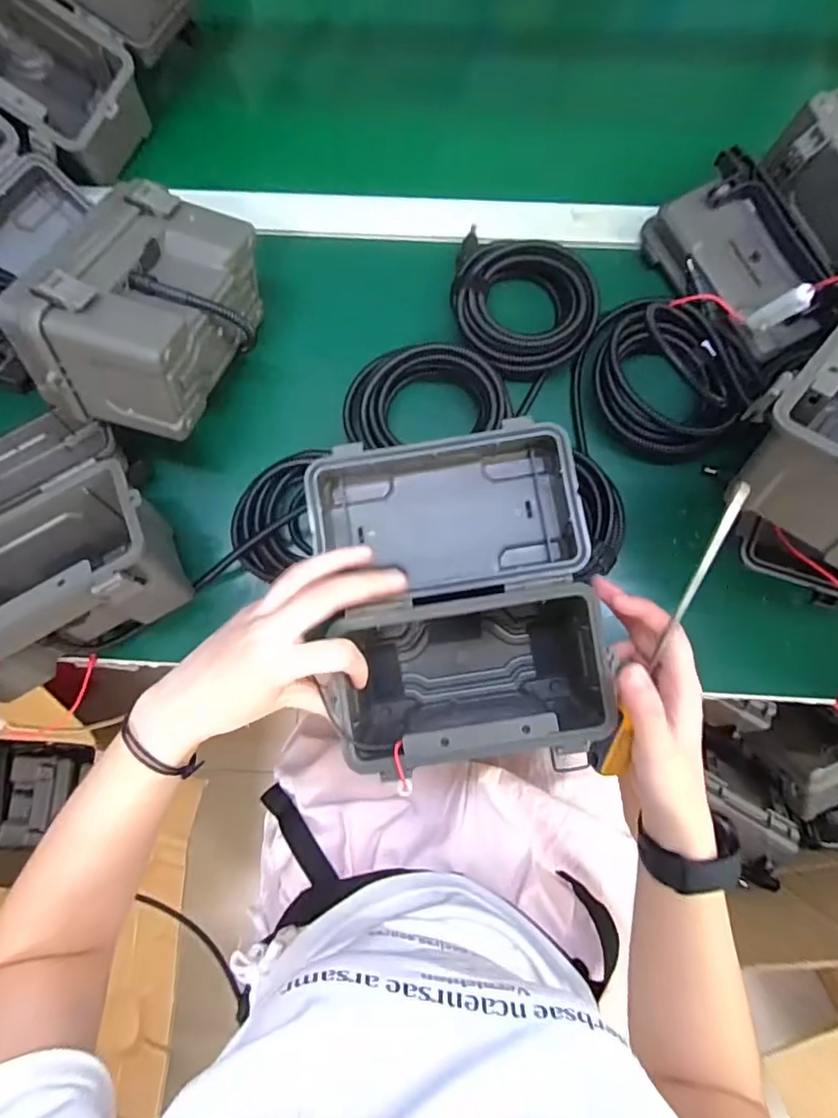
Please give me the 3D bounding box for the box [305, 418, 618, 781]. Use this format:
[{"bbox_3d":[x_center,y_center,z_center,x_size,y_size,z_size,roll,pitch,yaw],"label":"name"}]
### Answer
[{"bbox_3d":[0.026,0.030,0.393,0.171,0.095,0.204,-8,78,-1],"label":"box"}]

